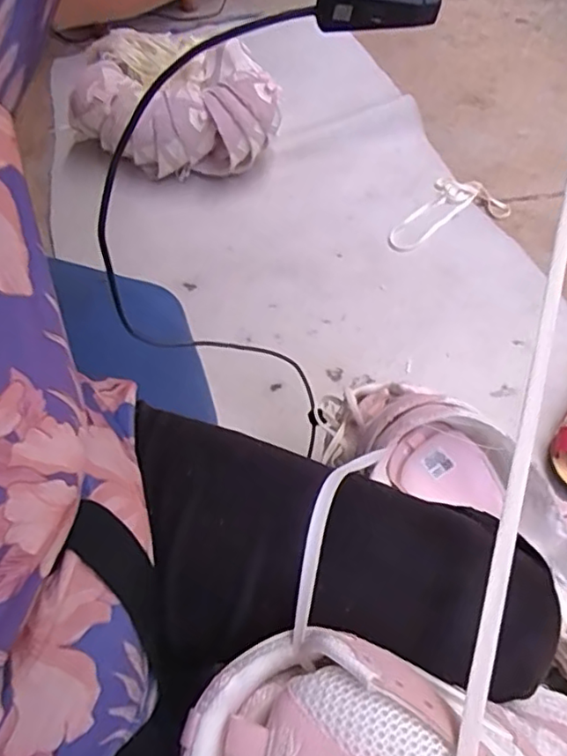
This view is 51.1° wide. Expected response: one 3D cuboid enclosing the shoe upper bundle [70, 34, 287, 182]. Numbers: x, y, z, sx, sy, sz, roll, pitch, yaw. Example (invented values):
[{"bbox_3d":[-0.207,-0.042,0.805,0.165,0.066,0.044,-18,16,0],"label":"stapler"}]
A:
[{"bbox_3d":[-0.195,-0.546,1.202,0.411,0.186,0.271,10,61,16],"label":"shoe upper bundle"}]

